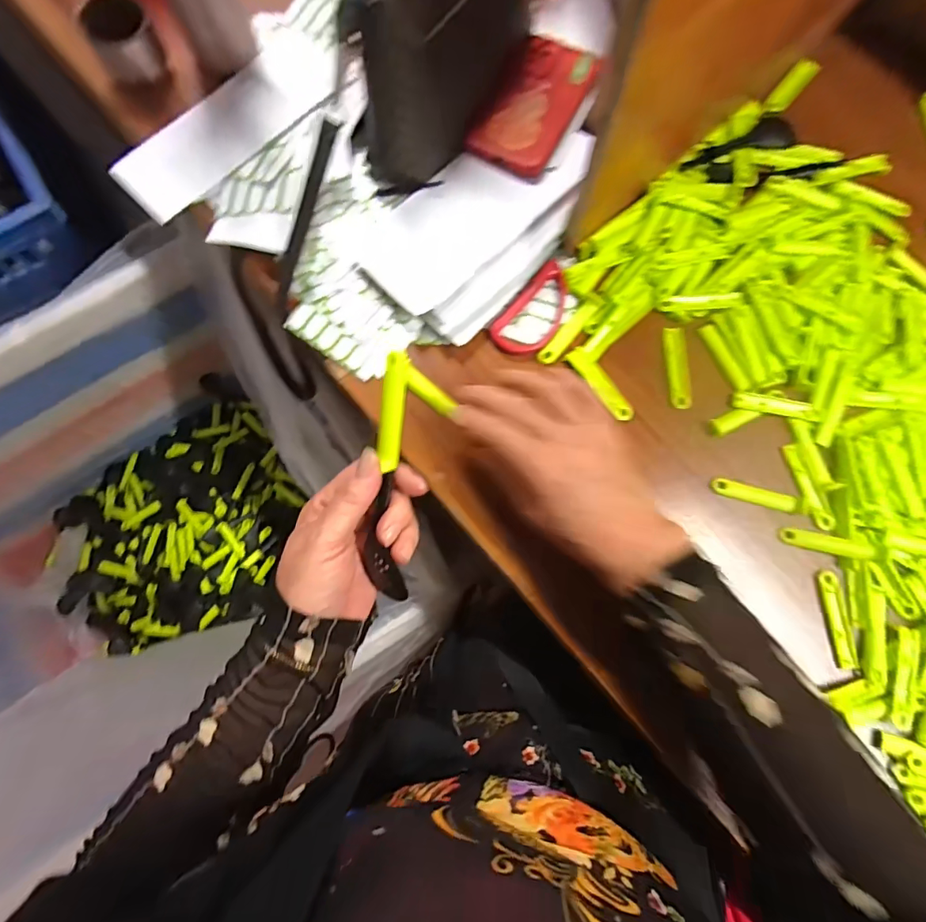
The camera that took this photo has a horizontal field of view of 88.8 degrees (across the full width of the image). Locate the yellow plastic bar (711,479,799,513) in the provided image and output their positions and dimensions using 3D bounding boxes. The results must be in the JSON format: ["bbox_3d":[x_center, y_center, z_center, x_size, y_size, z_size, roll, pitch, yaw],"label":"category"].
[{"bbox_3d":[0.248,0.028,0.401,0.069,0.005,0.013,16,79,2],"label":"yellow plastic bar"}]

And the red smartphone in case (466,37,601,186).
[{"bbox_3d":[0.067,-0.336,0.446,0.081,0.015,0.160,27,79,4],"label":"red smartphone in case"}]

